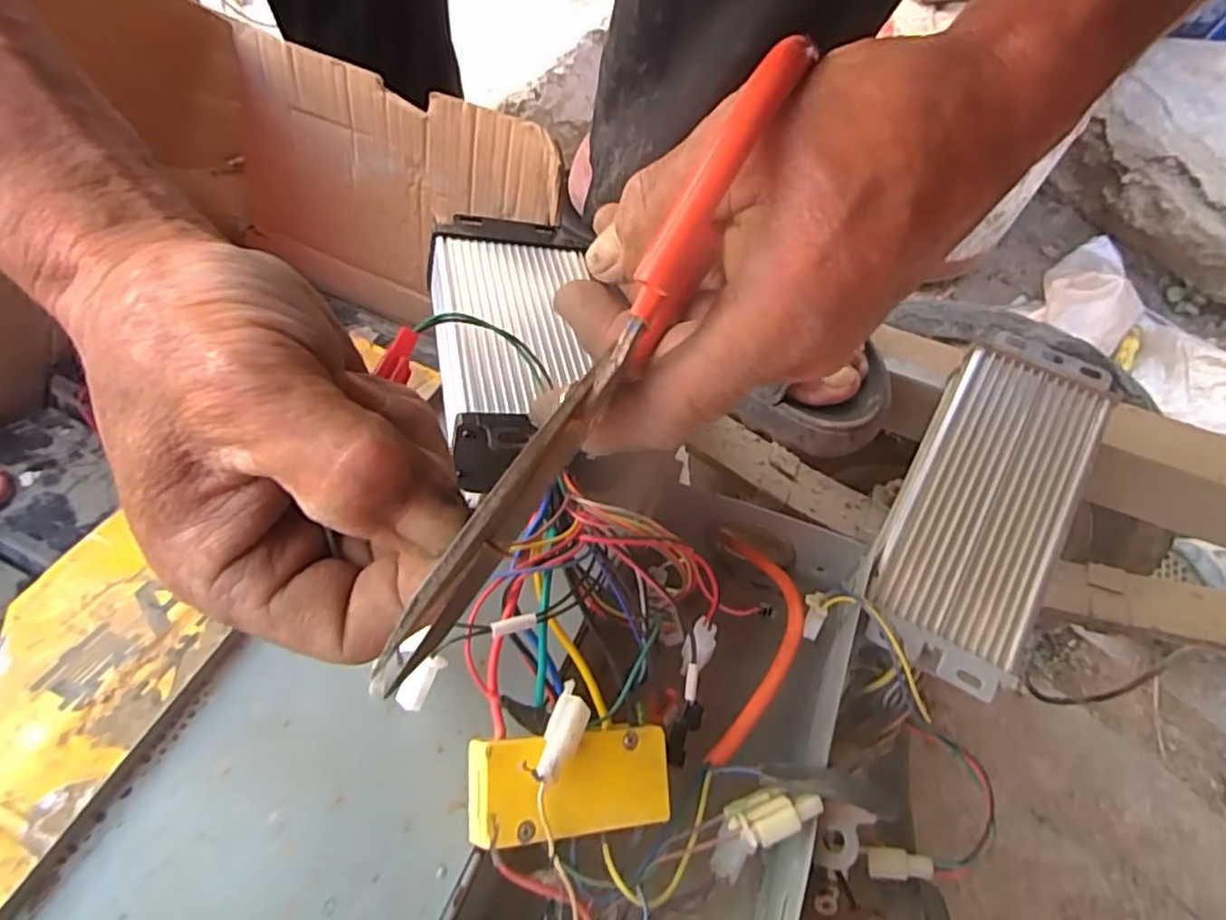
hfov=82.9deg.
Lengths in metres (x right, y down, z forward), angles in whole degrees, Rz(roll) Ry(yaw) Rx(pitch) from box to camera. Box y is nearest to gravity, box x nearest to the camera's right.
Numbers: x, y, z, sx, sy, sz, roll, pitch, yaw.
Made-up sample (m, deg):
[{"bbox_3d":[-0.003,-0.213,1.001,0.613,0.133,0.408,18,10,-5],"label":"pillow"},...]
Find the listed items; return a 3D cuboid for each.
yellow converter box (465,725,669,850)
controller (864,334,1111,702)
[{"bbox_3d":[-0.015,0.126,0.271,0.079,0.019,0.037,6,66,-24],"label":"yellow converter box"},{"bbox_3d":[0.205,0.023,0.383,0.080,0.033,0.200,28,70,8],"label":"controller"}]

